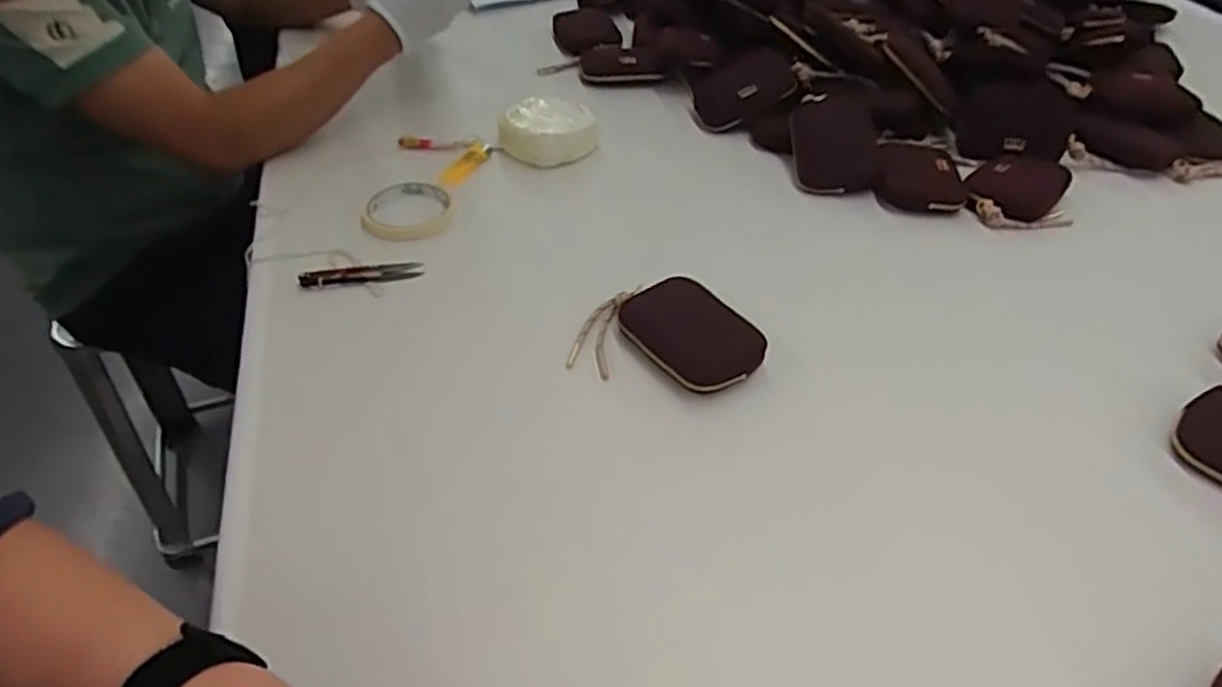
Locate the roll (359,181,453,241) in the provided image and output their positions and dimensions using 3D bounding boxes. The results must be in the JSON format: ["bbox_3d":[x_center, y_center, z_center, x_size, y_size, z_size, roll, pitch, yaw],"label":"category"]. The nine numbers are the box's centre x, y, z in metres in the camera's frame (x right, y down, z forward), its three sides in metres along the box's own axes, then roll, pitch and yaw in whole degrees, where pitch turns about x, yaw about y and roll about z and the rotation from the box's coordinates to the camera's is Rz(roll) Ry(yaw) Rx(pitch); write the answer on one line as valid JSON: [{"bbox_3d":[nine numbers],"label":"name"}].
[{"bbox_3d":[-0.199,-0.131,0.702,0.087,0.016,0.083,-2,44,-4],"label":"roll"}]

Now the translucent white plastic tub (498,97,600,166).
[{"bbox_3d":[-0.069,-0.243,0.817,0.109,0.041,0.087,2,44,0],"label":"translucent white plastic tub"}]

